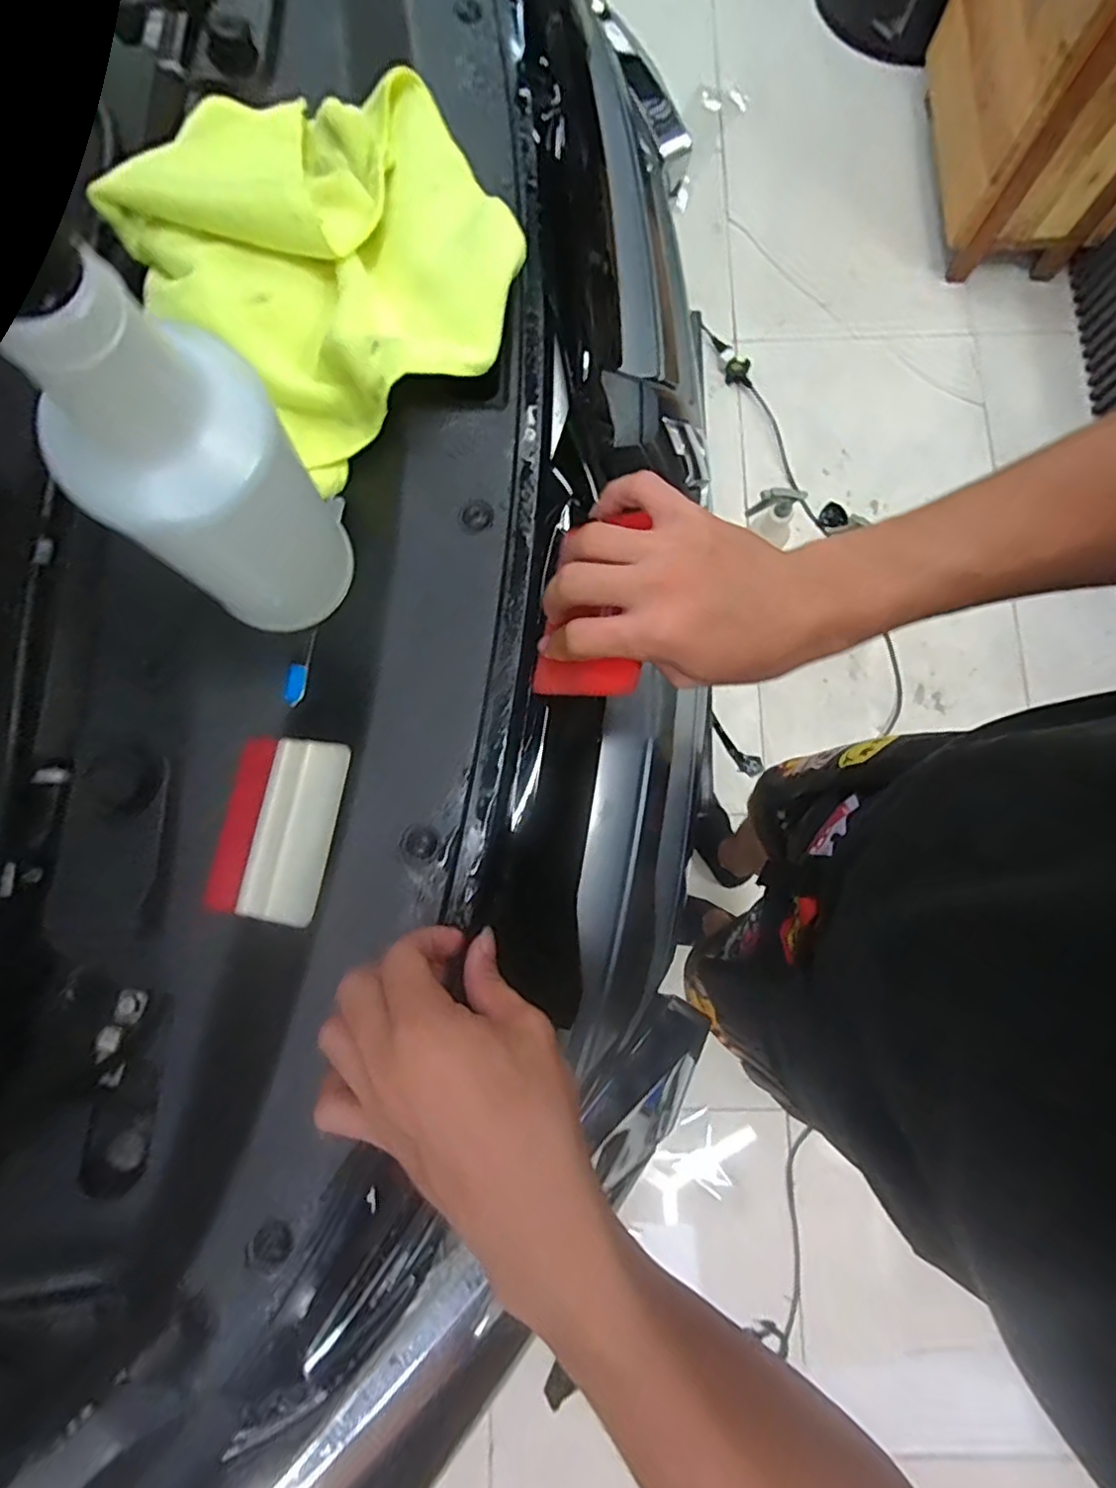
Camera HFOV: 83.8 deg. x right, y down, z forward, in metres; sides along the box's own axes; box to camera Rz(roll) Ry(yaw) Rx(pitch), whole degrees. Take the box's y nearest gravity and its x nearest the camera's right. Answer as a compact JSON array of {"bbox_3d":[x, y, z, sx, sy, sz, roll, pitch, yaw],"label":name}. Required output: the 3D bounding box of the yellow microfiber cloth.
[{"bbox_3d":[-0.145,-0.322,0.397,0.230,0.048,0.251,-33,81,-5],"label":"yellow microfiber cloth"}]

